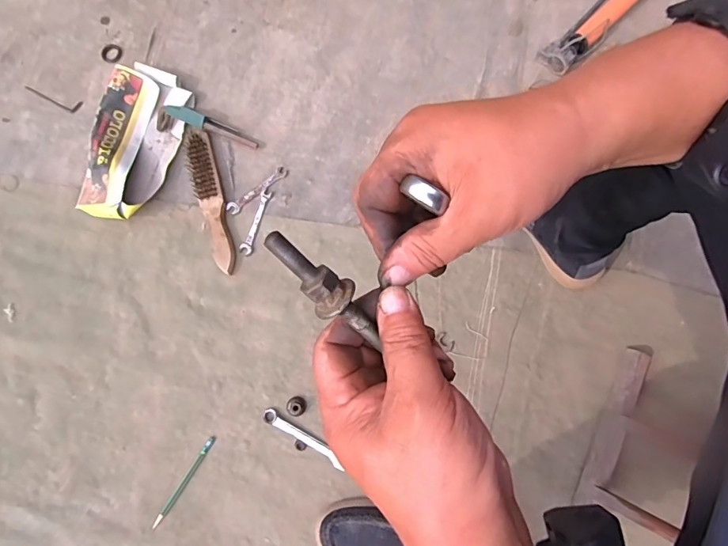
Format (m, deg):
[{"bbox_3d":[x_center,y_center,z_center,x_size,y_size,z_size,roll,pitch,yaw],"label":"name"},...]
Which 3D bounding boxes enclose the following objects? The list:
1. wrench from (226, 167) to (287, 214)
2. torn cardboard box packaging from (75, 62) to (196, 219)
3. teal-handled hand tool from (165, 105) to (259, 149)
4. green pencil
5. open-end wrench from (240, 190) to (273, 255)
[{"bbox_3d":[-0.183,-0.143,0.770,0.117,0.008,0.023,-39,81,-6],"label":"wrench"},{"bbox_3d":[-0.399,-0.225,0.770,0.128,0.056,0.270,19,81,4],"label":"torn cardboard box packaging"},{"bbox_3d":[-0.265,-0.259,0.783,0.163,0.022,0.028,21,81,-8],"label":"teal-handled hand tool"},{"bbox_3d":[-0.276,0.321,0.685,0.012,0.004,0.151,33,82,7],"label":"green pencil"},{"bbox_3d":[-0.182,-0.086,0.754,0.020,0.004,0.115,18,81,4],"label":"open-end wrench"}]

